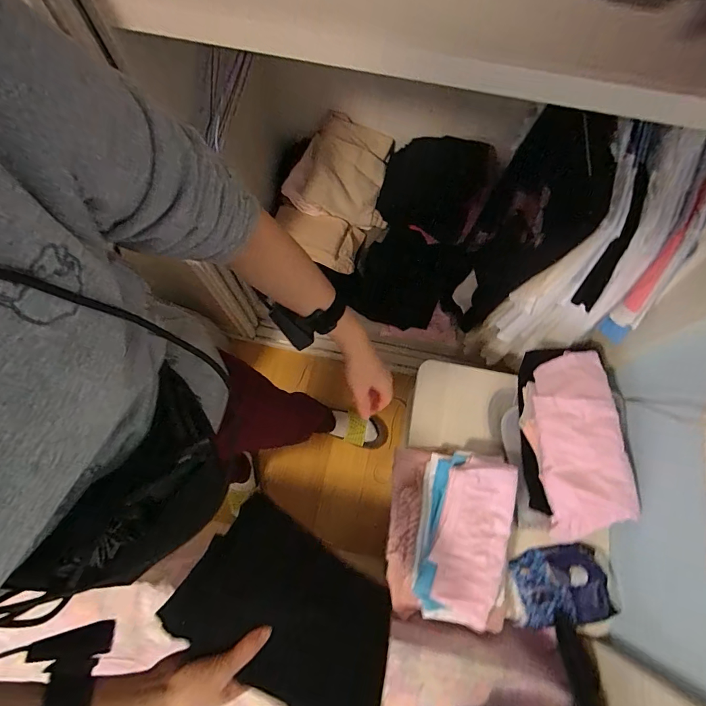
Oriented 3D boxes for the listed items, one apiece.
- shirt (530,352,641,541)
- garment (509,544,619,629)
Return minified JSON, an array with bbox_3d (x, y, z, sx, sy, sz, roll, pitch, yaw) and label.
[{"bbox_3d":[0.459,0.182,0.824,0.160,0.064,0.364,-4,74,-2],"label":"shirt"},{"bbox_3d":[0.415,0.470,0.809,0.187,0.040,0.140,-6,74,-2],"label":"garment"}]

